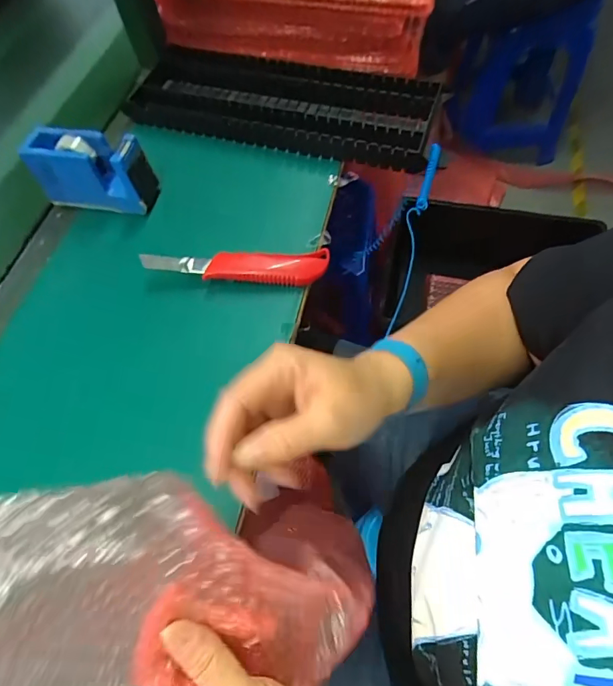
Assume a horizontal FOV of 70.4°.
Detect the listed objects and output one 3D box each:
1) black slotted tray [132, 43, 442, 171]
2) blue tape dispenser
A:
[{"bbox_3d":[-0.024,-0.319,0.578,0.434,0.045,0.160,18,65,13],"label":"black slotted tray"},{"bbox_3d":[-0.250,-0.200,0.514,0.129,0.085,0.046,8,63,8],"label":"blue tape dispenser"}]

